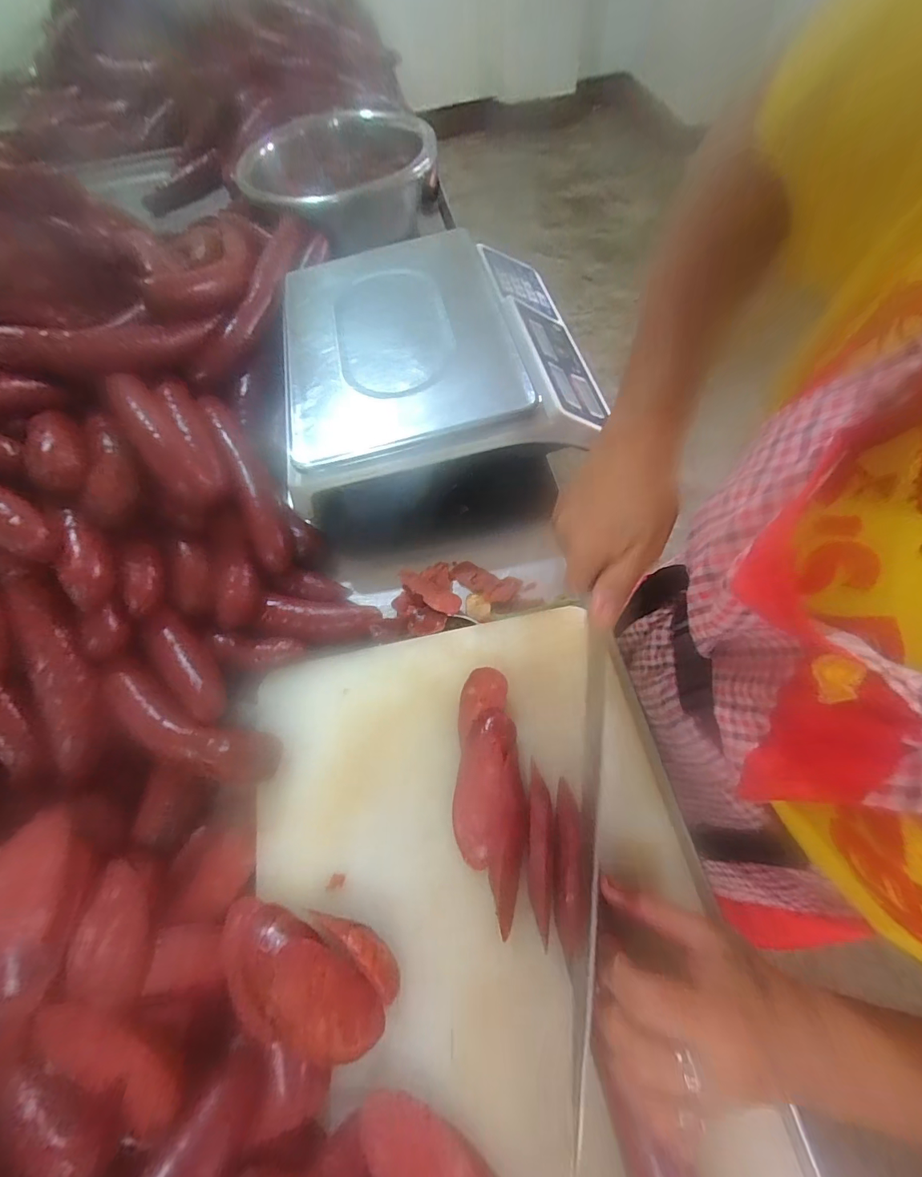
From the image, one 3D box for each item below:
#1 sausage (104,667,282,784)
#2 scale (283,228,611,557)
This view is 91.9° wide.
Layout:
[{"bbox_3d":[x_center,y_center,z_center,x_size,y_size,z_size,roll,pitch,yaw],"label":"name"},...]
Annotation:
[{"bbox_3d":[-0.208,0.107,0.339,0.142,0.032,0.040,19,66,13],"label":"sausage"},{"bbox_3d":[-0.031,-0.245,0.518,0.332,0.143,0.329,-10,63,-1],"label":"scale"}]

